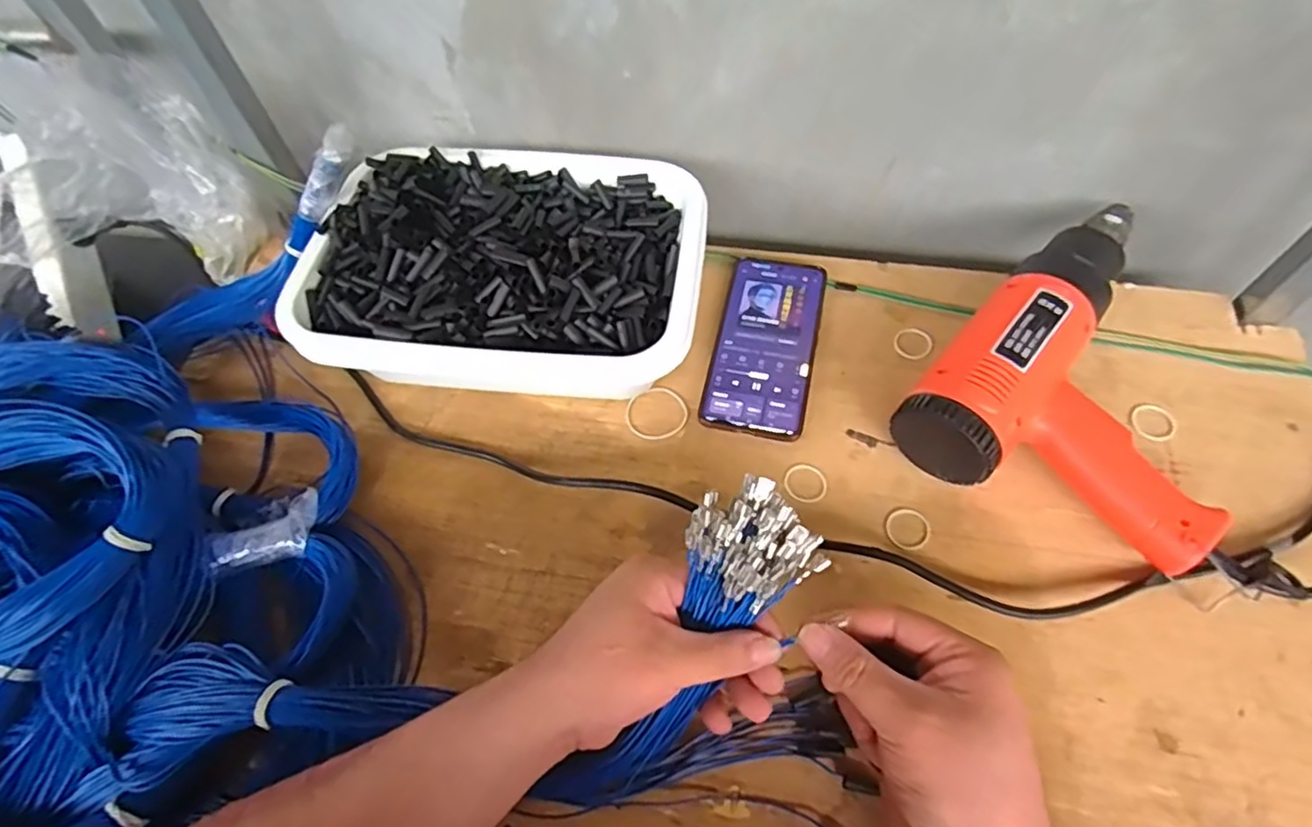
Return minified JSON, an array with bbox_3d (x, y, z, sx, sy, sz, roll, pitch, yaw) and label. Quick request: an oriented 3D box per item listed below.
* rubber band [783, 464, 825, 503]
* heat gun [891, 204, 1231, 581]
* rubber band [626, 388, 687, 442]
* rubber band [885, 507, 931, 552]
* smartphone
[{"bbox_3d":[0.106,0.050,0.463,0.030,0.004,0.027,30,72,15],"label":"rubber band"},{"bbox_3d":[0.313,-0.030,0.453,0.185,0.072,0.272,36,68,23],"label":"heat gun"},{"bbox_3d":[0.000,-0.001,0.499,0.045,0.004,0.045,-2,59,3],"label":"rubber band"},{"bbox_3d":[0.169,0.077,0.440,0.029,0.004,0.031,-2,59,3],"label":"rubber band"},{"bbox_3d":[0.087,-0.056,0.519,0.076,0.016,0.161,10,60,10],"label":"smartphone"}]

